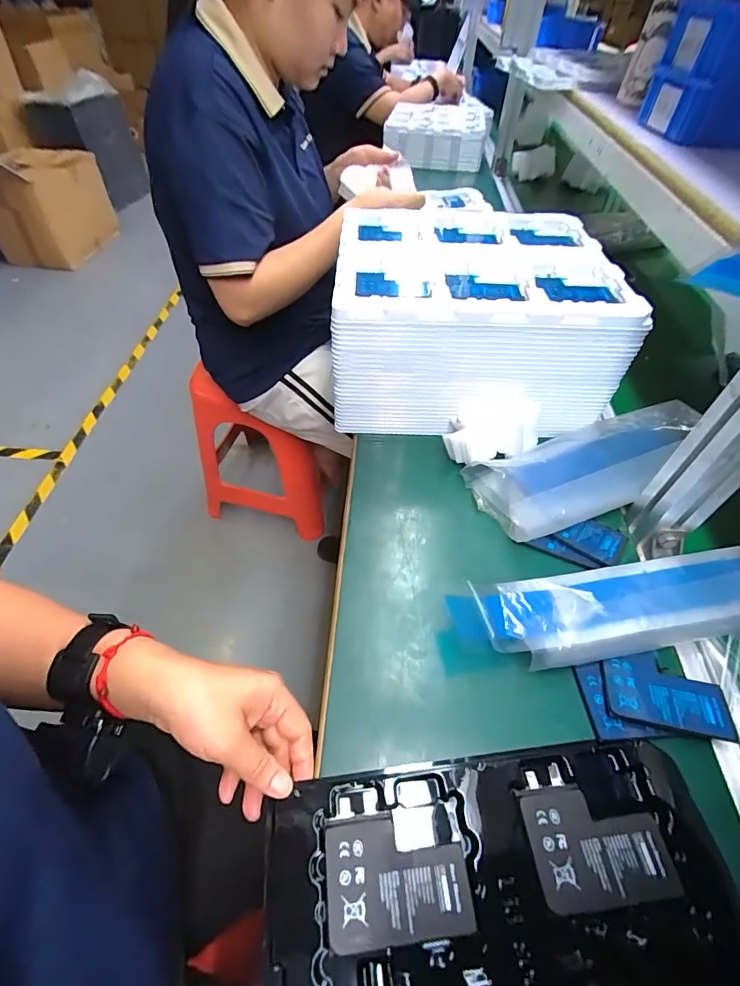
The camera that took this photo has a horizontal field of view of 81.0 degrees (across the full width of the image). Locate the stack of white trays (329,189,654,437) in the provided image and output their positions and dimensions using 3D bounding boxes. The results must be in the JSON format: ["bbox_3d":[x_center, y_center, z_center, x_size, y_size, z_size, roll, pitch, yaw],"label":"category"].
[{"bbox_3d":[0.114,-0.225,0.550,0.310,0.153,0.272,1,51,-3],"label":"stack of white trays"}]

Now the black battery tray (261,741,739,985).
[{"bbox_3d":[0.083,0.277,0.249,0.282,0.022,0.209,-3,51,-6],"label":"black battery tray"}]

